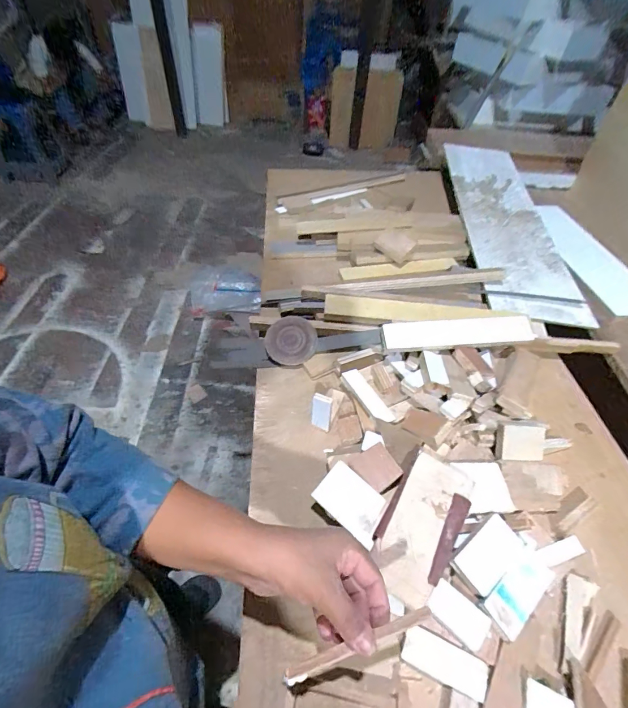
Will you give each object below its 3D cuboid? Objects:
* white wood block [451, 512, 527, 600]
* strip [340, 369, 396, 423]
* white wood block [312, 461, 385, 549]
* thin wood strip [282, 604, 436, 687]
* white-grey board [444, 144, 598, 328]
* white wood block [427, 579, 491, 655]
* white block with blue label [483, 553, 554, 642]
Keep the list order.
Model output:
[{"bbox_3d":[0.194,0.219,0.412,0.081,0.010,0.049,-31,66,-20],"label":"white wood block"},{"bbox_3d":[0.077,0.062,0.550,0.029,0.012,0.102,-22,52,-22],"label":"strip"},{"bbox_3d":[0.046,0.175,0.447,0.084,0.013,0.055,33,54,24],"label":"white wood block"},{"bbox_3d":[0.036,0.231,0.296,0.124,0.006,0.011,-23,55,-2],"label":"thin wood strip"},{"bbox_3d":[0.435,-0.314,0.865,0.194,0.022,0.654,5,54,-3],"label":"white-grey board"},{"bbox_3d":[0.145,0.263,0.379,0.057,0.012,0.034,37,56,27],"label":"white wood block"},{"bbox_3d":[0.217,0.251,0.396,0.093,0.008,0.038,-29,63,-27],"label":"white block with blue label"}]

